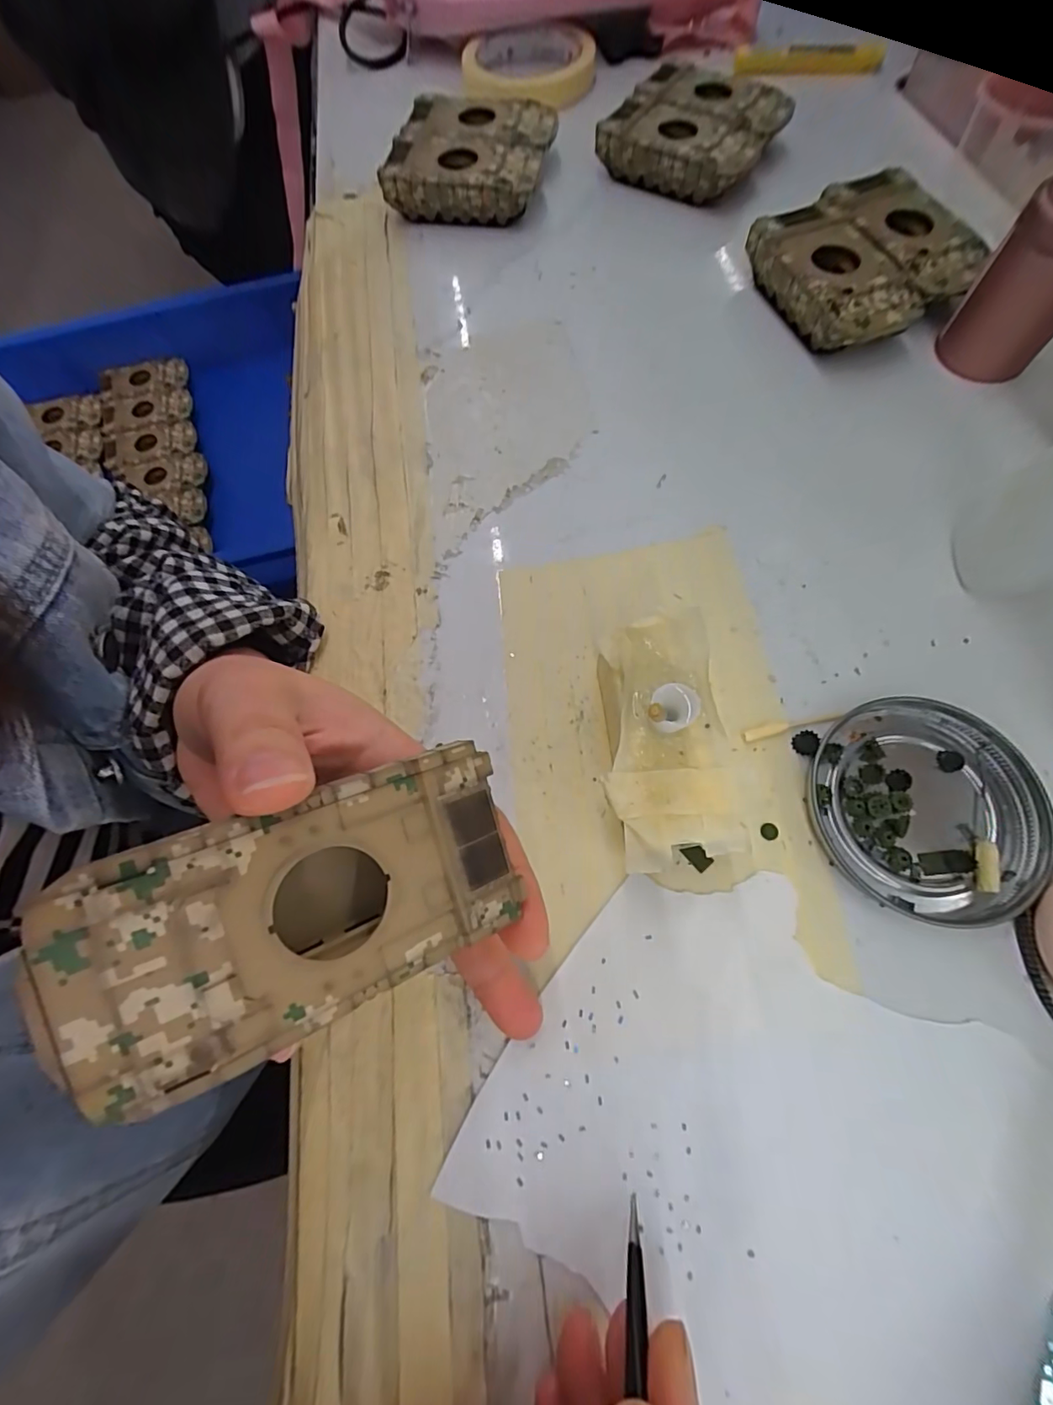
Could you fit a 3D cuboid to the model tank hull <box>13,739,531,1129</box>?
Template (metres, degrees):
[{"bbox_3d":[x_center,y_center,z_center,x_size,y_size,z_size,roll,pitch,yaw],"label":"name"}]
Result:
[{"bbox_3d":[-0.051,0.047,0.123,0.093,0.020,0.049,-18,93,-29],"label":"model tank hull"}]

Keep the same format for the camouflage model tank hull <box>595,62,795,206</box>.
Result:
[{"bbox_3d":[0.110,-0.368,0.335,0.090,0.034,0.110,30,72,14],"label":"camouflage model tank hull"}]

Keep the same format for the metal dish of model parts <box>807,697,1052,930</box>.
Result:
[{"bbox_3d":[0.147,0.038,0.188,0.080,0.009,0.077,-1,68,3],"label":"metal dish of model parts"}]

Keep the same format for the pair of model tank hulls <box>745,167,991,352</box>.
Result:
[{"bbox_3d":[0.181,-0.233,0.282,0.102,0.031,0.093,-26,69,-7],"label":"pair of model tank hulls"}]

